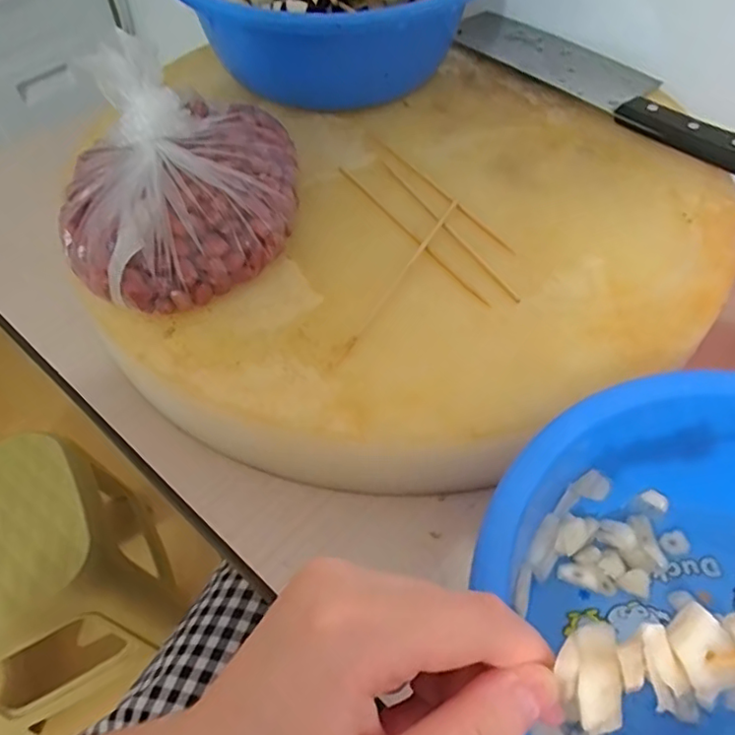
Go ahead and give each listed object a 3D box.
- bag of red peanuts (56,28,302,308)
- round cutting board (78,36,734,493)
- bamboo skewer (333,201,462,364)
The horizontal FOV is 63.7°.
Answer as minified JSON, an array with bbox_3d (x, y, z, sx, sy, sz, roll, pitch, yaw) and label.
[{"bbox_3d":[-0.098,-0.103,0.307,0.119,0.081,0.130,-8,54,-5],"label":"bag of red peanuts"},{"bbox_3d":[0.039,-0.082,0.357,0.330,0.037,0.323,12,56,5],"label":"round cutting board"},{"bbox_3d":[0.020,-0.052,0.318,0.004,0.004,0.137,24,58,17],"label":"bamboo skewer"}]

